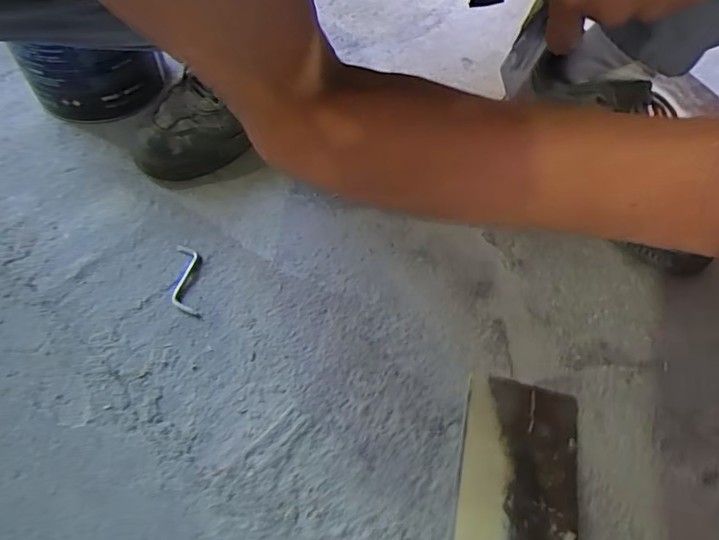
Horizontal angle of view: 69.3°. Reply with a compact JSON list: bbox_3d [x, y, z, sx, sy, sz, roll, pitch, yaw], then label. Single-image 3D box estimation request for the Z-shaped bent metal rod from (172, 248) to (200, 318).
[{"bbox_3d":[-0.154,0.009,0.460,0.022,0.004,0.078,-9,59,-8],"label":"Z-shaped bent metal rod"}]

